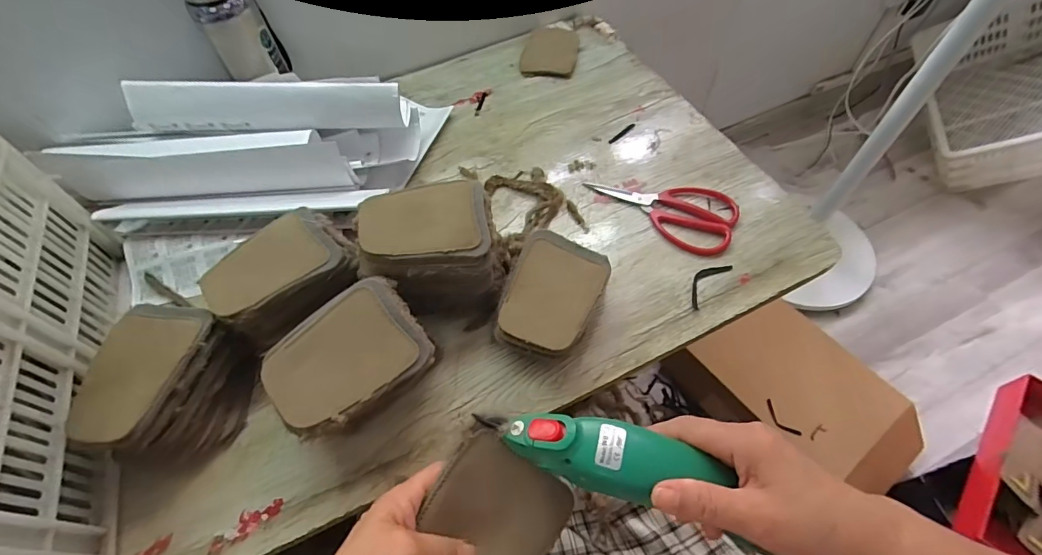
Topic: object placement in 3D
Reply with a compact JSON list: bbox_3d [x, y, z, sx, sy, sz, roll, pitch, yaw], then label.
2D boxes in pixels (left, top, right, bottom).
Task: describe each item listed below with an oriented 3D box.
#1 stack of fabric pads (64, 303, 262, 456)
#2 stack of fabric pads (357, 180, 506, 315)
[{"bbox_3d":[-0.330,0.103,0.440,0.109,0.091,0.132,6,58,8],"label":"stack of fabric pads"},{"bbox_3d":[-0.092,-0.020,0.499,0.141,0.116,0.111,-7,57,-1],"label":"stack of fabric pads"}]

